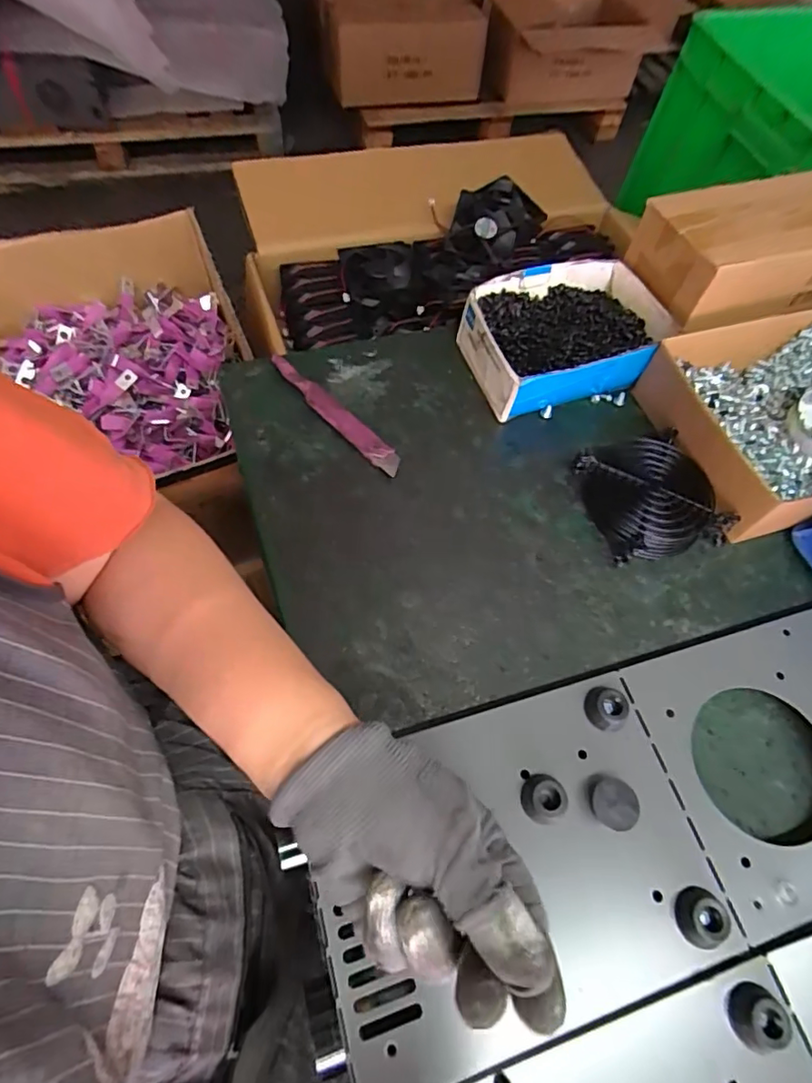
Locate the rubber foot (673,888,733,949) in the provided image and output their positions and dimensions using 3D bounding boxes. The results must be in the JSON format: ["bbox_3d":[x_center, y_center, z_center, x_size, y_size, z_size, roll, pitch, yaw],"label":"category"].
[{"bbox_3d":[0.151,0.192,0.279,0.022,0.014,0.023,1,62,-3],"label":"rubber foot"}]

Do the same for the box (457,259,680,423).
[{"bbox_3d":[0.137,-0.180,0.473,0.170,0.049,0.118,-18,65,-13],"label":"box"}]

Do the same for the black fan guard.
[{"bbox_3d":[0.183,-0.038,0.411,0.090,0.026,0.095,-11,63,-9],"label":"black fan guard"}]

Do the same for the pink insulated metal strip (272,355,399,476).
[{"bbox_3d":[-0.057,-0.101,0.429,0.019,0.006,0.142,-43,73,-13],"label":"pink insulated metal strip"}]

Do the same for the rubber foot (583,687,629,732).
[{"bbox_3d":[0.118,0.099,0.326,0.023,0.014,0.022,1,62,-3],"label":"rubber foot"}]

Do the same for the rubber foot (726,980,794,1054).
[{"bbox_3d":[0.168,0.228,0.261,0.022,0.015,0.025,19,63,7],"label":"rubber foot"}]

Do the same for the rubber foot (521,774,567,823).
[{"bbox_3d":[0.075,0.141,0.301,0.022,0.014,0.023,1,62,-3],"label":"rubber foot"}]

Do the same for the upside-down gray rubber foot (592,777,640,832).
[{"bbox_3d":[0.114,0.144,0.301,0.023,0.016,0.025,1,62,-3],"label":"upside-down gray rubber foot"}]

